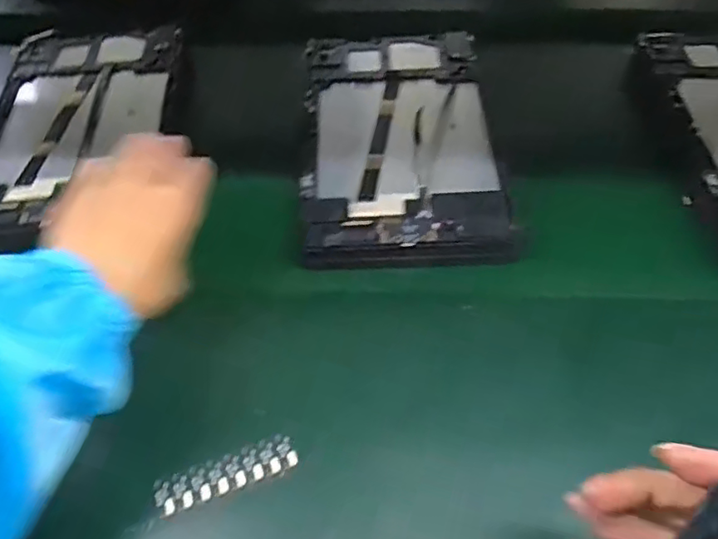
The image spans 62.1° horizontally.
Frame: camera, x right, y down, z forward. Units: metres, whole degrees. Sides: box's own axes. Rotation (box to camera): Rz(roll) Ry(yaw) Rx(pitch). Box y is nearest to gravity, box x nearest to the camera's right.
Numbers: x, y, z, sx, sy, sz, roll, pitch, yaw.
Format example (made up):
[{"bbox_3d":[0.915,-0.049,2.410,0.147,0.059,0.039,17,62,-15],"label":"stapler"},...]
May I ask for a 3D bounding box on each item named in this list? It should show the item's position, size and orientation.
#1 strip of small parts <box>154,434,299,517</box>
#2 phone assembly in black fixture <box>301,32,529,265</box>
[{"bbox_3d":[-0.075,0.115,0.337,0.078,0.004,0.021,-19,55,-10],"label":"strip of small parts"},{"bbox_3d":[0.031,-0.112,0.469,0.144,0.030,0.249,-4,54,1],"label":"phone assembly in black fixture"}]

